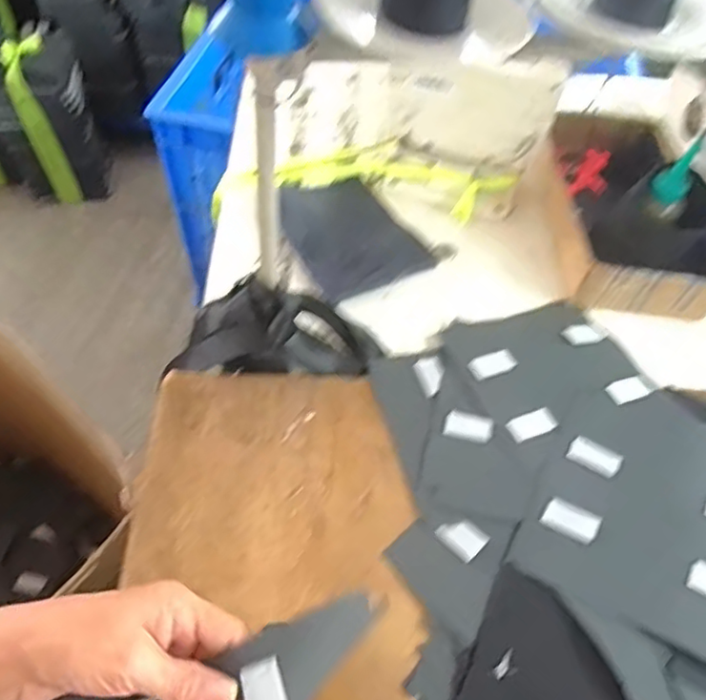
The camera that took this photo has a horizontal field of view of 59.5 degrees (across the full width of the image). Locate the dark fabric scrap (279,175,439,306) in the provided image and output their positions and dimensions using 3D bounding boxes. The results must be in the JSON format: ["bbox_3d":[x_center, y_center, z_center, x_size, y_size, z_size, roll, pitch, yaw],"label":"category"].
[{"bbox_3d":[-0.008,-0.129,0.653,0.121,0.019,0.164,-25,58,-20],"label":"dark fabric scrap"}]

